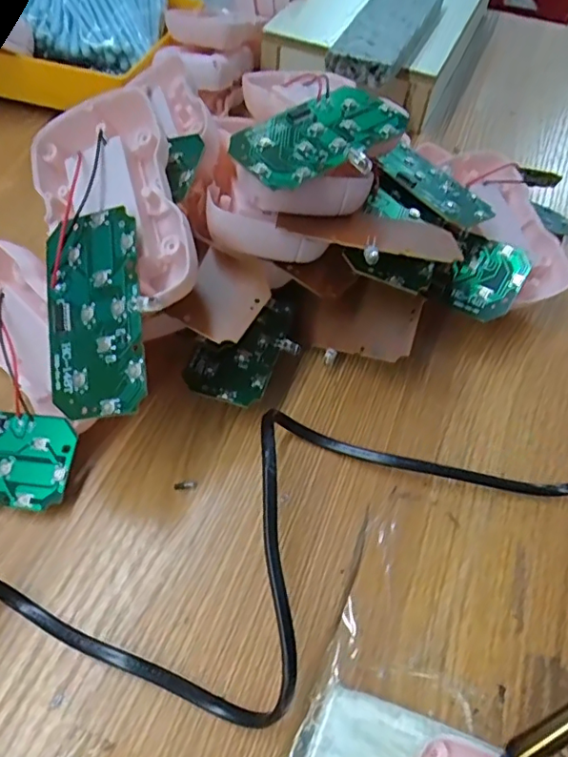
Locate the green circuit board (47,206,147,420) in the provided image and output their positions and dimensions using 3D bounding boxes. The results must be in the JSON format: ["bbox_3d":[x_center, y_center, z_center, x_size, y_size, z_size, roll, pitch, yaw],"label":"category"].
[{"bbox_3d":[-0.068,-0.023,0.193,0.036,0.004,0.074,-8,82,14],"label":"green circuit board"}]

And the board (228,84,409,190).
[{"bbox_3d":[0.014,-0.097,0.213,0.072,0.008,0.037,-32,62,-26],"label":"board"}]

